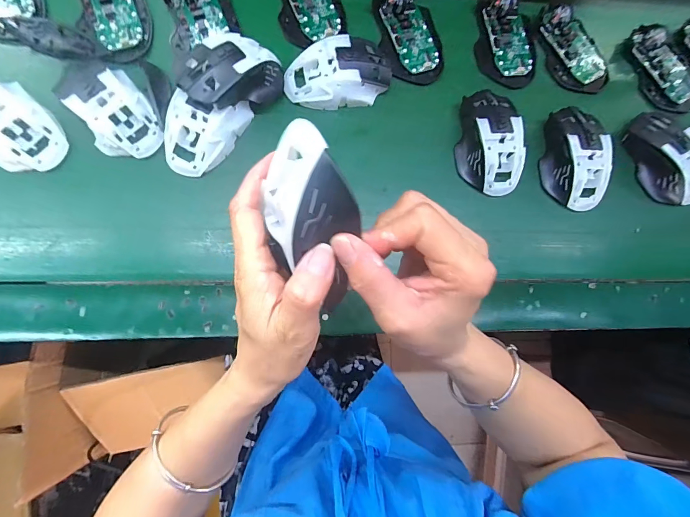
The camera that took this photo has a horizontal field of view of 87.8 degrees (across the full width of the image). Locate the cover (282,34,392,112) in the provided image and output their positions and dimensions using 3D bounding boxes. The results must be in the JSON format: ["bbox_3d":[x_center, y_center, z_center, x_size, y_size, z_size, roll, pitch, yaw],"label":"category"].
[{"bbox_3d":[-0.007,-0.200,0.382,0.112,0.030,0.065,-8,80,-8],"label":"cover"}]

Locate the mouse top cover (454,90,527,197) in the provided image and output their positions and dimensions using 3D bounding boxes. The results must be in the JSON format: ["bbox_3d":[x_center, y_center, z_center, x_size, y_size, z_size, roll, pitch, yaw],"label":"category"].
[{"bbox_3d":[0.160,-0.129,0.388,0.068,0.035,0.111,1,79,-7],"label":"mouse top cover"}]

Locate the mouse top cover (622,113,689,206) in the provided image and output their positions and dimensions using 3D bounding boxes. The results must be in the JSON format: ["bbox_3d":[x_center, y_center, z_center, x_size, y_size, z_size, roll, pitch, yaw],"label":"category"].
[{"bbox_3d":[0.369,-0.115,0.408,0.061,0.040,0.109,-18,82,-10],"label":"mouse top cover"}]

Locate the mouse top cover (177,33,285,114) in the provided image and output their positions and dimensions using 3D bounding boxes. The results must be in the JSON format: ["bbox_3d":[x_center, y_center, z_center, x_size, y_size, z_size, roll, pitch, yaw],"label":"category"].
[{"bbox_3d":[-0.108,-0.178,0.355,0.093,0.053,0.062,-43,87,-13],"label":"mouse top cover"}]

